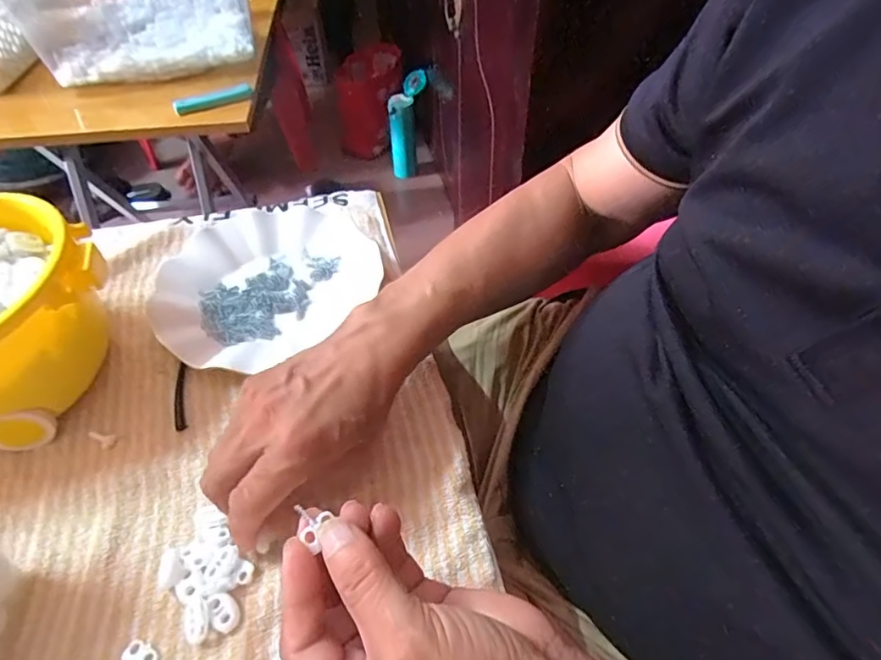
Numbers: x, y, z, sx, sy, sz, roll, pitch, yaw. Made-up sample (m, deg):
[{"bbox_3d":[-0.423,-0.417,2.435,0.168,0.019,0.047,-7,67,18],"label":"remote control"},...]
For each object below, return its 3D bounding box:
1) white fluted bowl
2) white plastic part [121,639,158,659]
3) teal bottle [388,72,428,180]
[{"bbox_3d":[-0.153,-0.048,0.460,0.186,0.027,0.156,-35,57,-26],"label":"white fluted bowl"},{"bbox_3d":[-0.160,0.172,0.280,0.019,0.004,0.012,20,52,18],"label":"white plastic part"},{"bbox_3d":[-0.083,-0.525,1.415,0.101,0.268,0.106,-3,49,-1],"label":"teal bottle"}]

